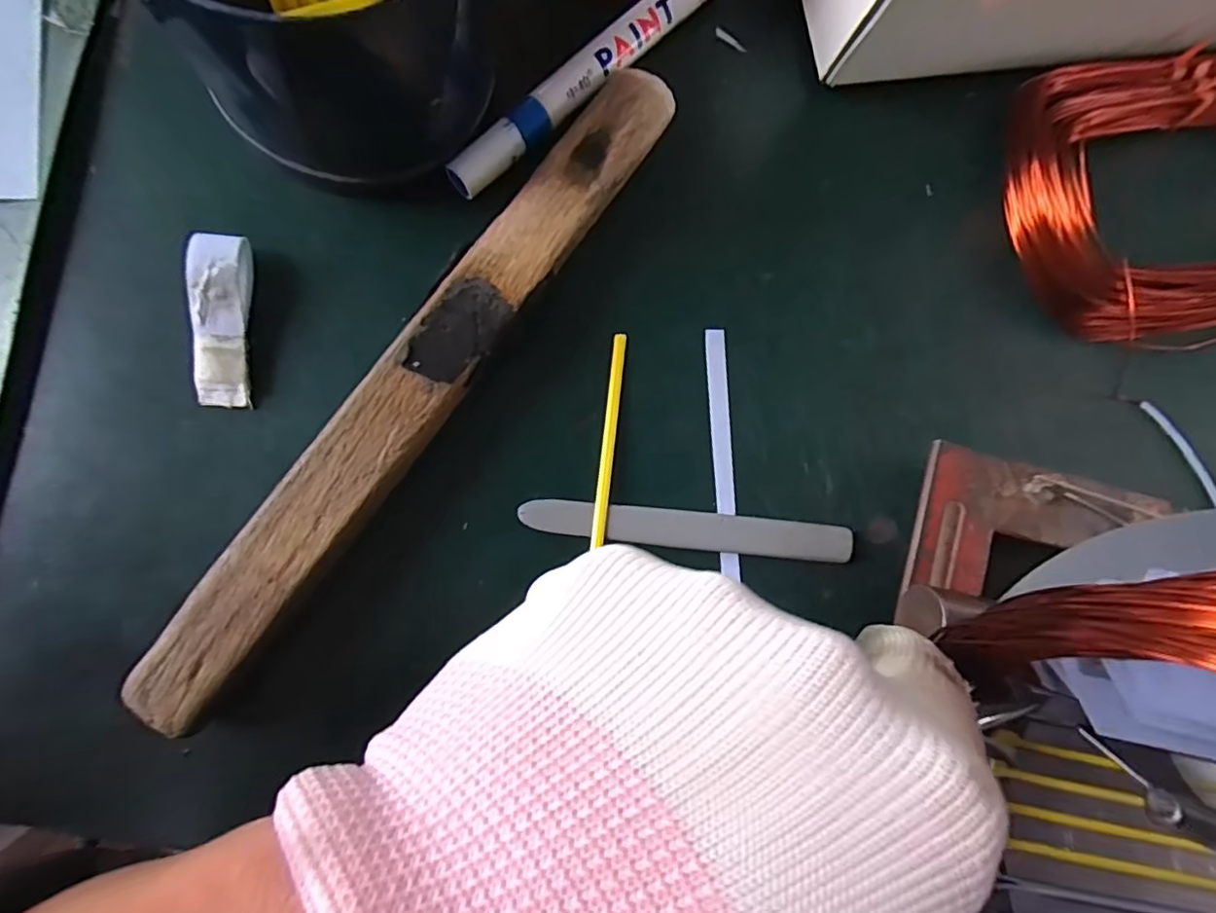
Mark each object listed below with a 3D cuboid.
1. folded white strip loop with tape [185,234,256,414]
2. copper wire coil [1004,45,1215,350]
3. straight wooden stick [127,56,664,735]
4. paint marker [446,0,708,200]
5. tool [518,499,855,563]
[{"bbox_3d":[-0.136,-0.048,0.202,0.018,0.012,0.059,2,88,-7],"label":"folded white strip loop with tape"},{"bbox_3d":[0.262,-0.116,0.250,0.175,0.024,0.125,-13,89,-7],"label":"copper wire coil"},{"bbox_3d":[-0.064,-0.030,0.204,0.027,0.028,0.270,36,84,-4],"label":"straight wooden stick"},{"bbox_3d":[-0.005,-0.149,0.223,0.142,0.016,0.014,-43,93,-7],"label":"paint marker"},{"bbox_3d":[0.032,0.029,0.224,0.129,0.006,0.015,6,87,-7],"label":"tool"}]

